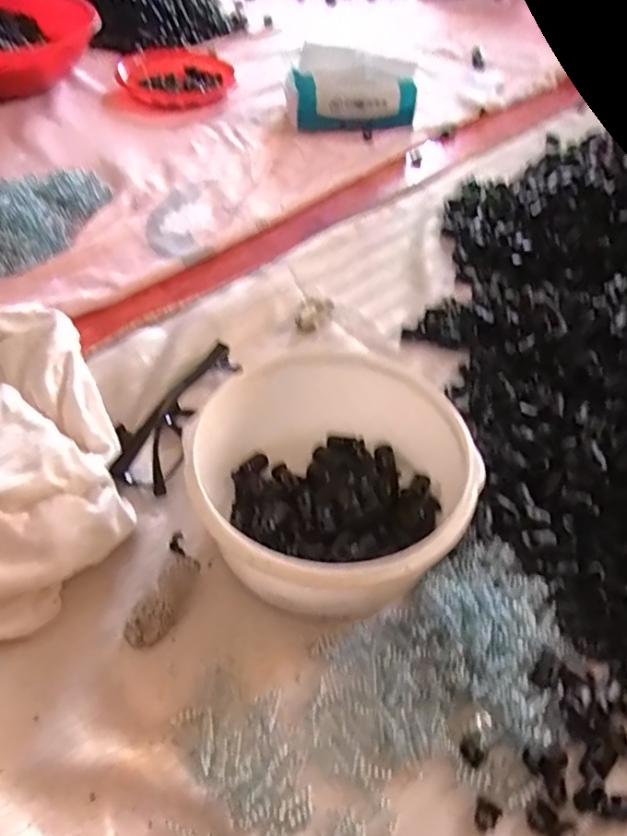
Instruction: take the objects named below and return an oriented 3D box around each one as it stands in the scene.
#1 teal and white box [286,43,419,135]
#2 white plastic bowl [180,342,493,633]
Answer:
[{"bbox_3d":[0.048,-0.405,0.767,0.160,0.080,0.071,5,48,0],"label":"teal and white box"},{"bbox_3d":[0.010,0.041,0.368,0.152,0.074,0.151,1,48,-2],"label":"white plastic bowl"}]

